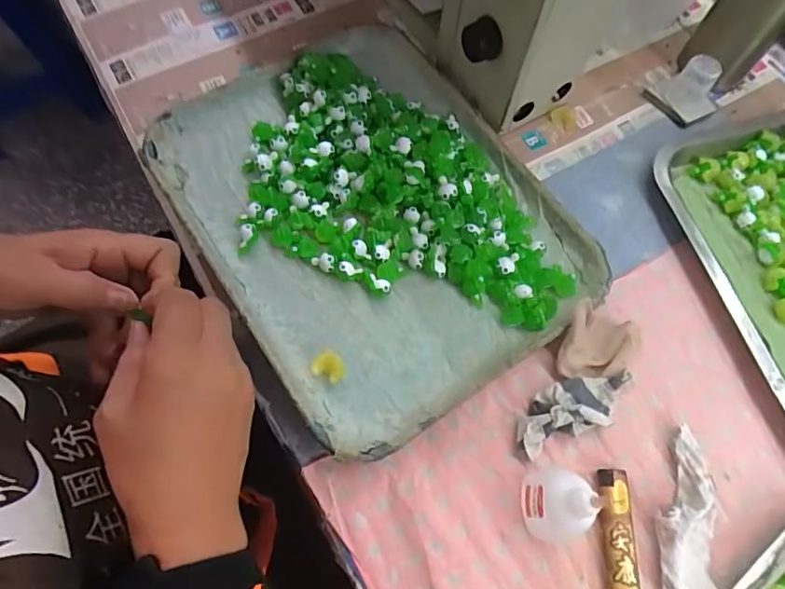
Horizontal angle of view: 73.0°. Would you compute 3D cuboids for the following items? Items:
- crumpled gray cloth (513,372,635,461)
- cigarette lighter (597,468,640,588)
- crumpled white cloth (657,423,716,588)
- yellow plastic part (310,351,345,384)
[{"bbox_3d":[0.129,0.082,0.381,0.093,0.021,0.038,-22,70,-9],"label":"crumpled gray cloth"},{"bbox_3d":[0.150,0.159,0.354,0.022,0.012,0.079,6,68,1],"label":"cigarette lighter"},{"bbox_3d":[0.199,0.146,0.357,0.038,0.019,0.108,10,68,3],"label":"crumpled white cloth"},{"bbox_3d":[-0.047,0.055,0.392,0.023,0.012,0.023,0,68,-1],"label":"yellow plastic part"}]

